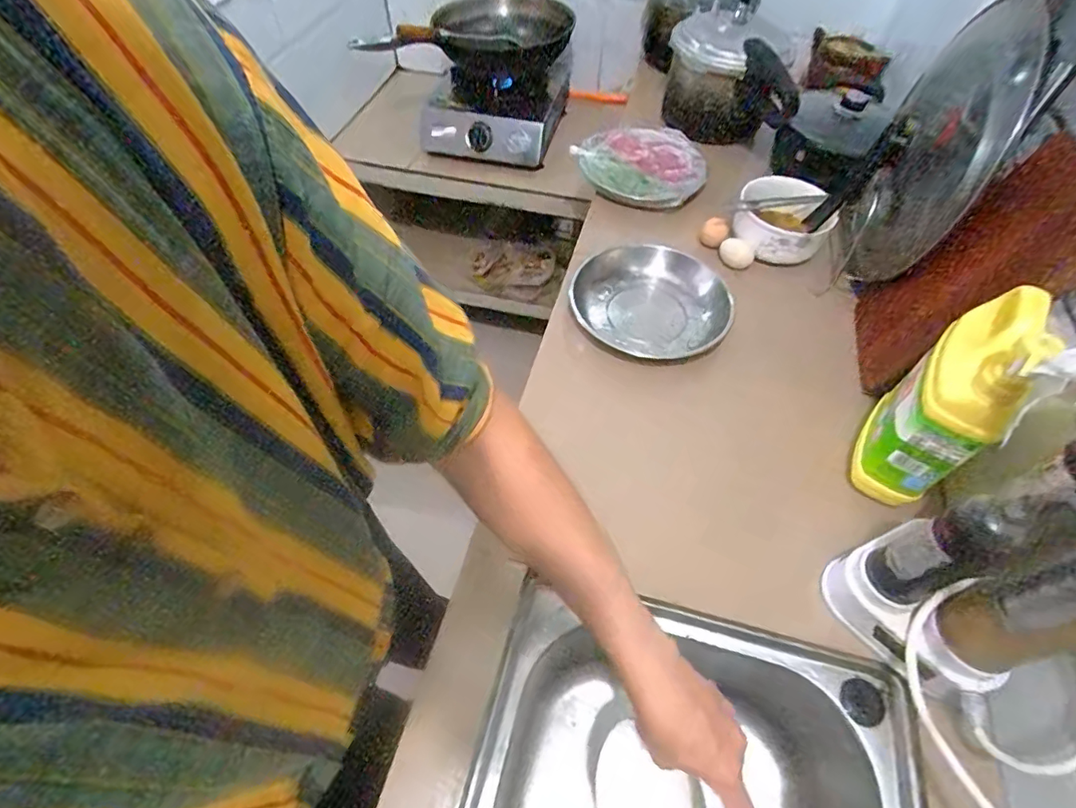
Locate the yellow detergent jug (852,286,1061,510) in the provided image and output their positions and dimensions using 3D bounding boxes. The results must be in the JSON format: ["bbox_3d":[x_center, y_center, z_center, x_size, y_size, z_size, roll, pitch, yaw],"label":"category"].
[{"bbox_3d":[0.402,-0.006,0.517,0.070,0.226,0.120,32,60,21],"label":"yellow detergent jug"}]

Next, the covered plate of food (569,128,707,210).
[{"bbox_3d":[0.191,-0.440,0.964,0.234,0.044,0.242,0,54,0],"label":"covered plate of food"}]

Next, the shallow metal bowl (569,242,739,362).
[{"bbox_3d":[0.158,-0.139,0.768,0.225,0.069,0.203,28,59,19],"label":"shallow metal bowl"}]

